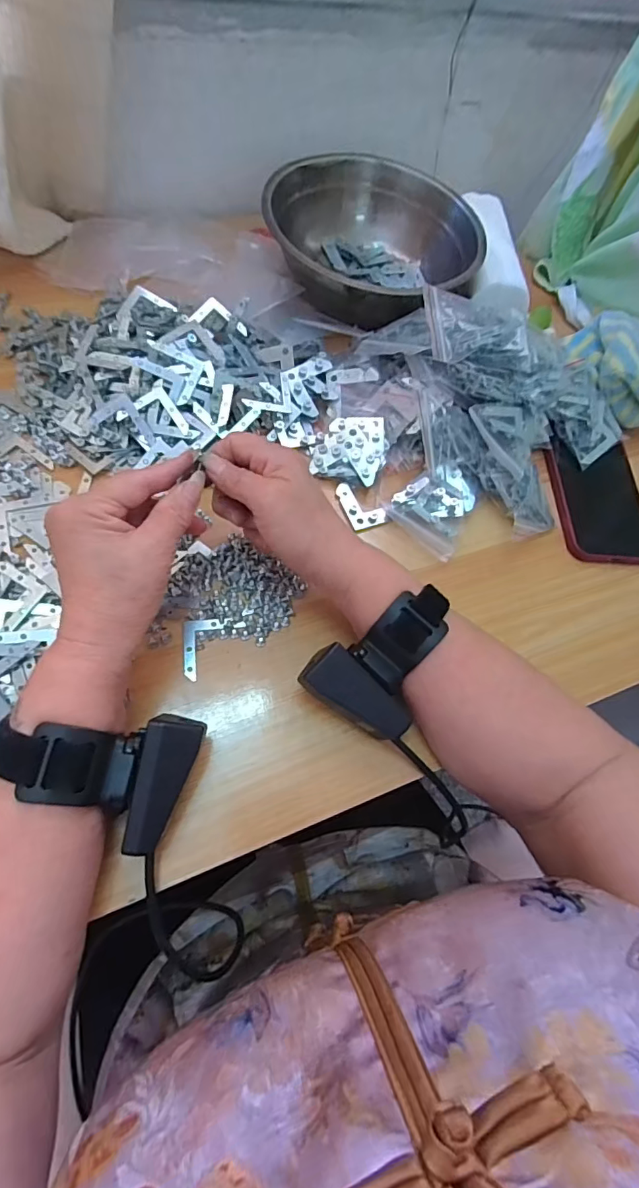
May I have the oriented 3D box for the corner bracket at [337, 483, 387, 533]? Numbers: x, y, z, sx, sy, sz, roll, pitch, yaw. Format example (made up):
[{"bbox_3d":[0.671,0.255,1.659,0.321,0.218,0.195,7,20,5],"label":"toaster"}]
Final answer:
[{"bbox_3d":[0.033,-0.074,0.400,0.027,0.008,0.046,-21,70,-5],"label":"corner bracket"}]

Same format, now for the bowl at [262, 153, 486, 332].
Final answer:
[{"bbox_3d":[0.053,-0.346,0.489,0.198,0.076,0.199,3,64,-7],"label":"bowl"}]

